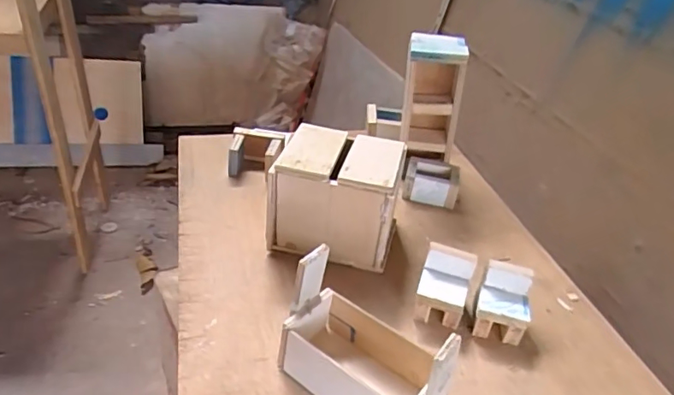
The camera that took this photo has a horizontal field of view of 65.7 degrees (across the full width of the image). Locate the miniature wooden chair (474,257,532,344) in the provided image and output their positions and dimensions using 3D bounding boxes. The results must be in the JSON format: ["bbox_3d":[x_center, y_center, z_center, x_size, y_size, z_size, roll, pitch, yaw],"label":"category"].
[{"bbox_3d":[0.199,0.127,0.628,0.063,0.075,0.063,16,35,15],"label":"miniature wooden chair"}]

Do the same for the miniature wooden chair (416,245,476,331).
[{"bbox_3d":[0.130,0.111,0.642,0.062,0.076,0.068,16,35,15],"label":"miniature wooden chair"}]

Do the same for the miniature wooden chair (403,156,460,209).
[{"bbox_3d":[0.159,-0.026,0.880,0.089,0.046,0.081,11,34,7],"label":"miniature wooden chair"}]

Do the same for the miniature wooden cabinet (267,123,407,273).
[{"bbox_3d":[0.003,0.000,0.722,0.161,0.143,0.128,12,34,9],"label":"miniature wooden cabinet"}]

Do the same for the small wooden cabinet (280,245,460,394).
[{"bbox_3d":[0.031,0.148,0.515,0.165,0.132,0.084,27,39,29],"label":"small wooden cabinet"}]

